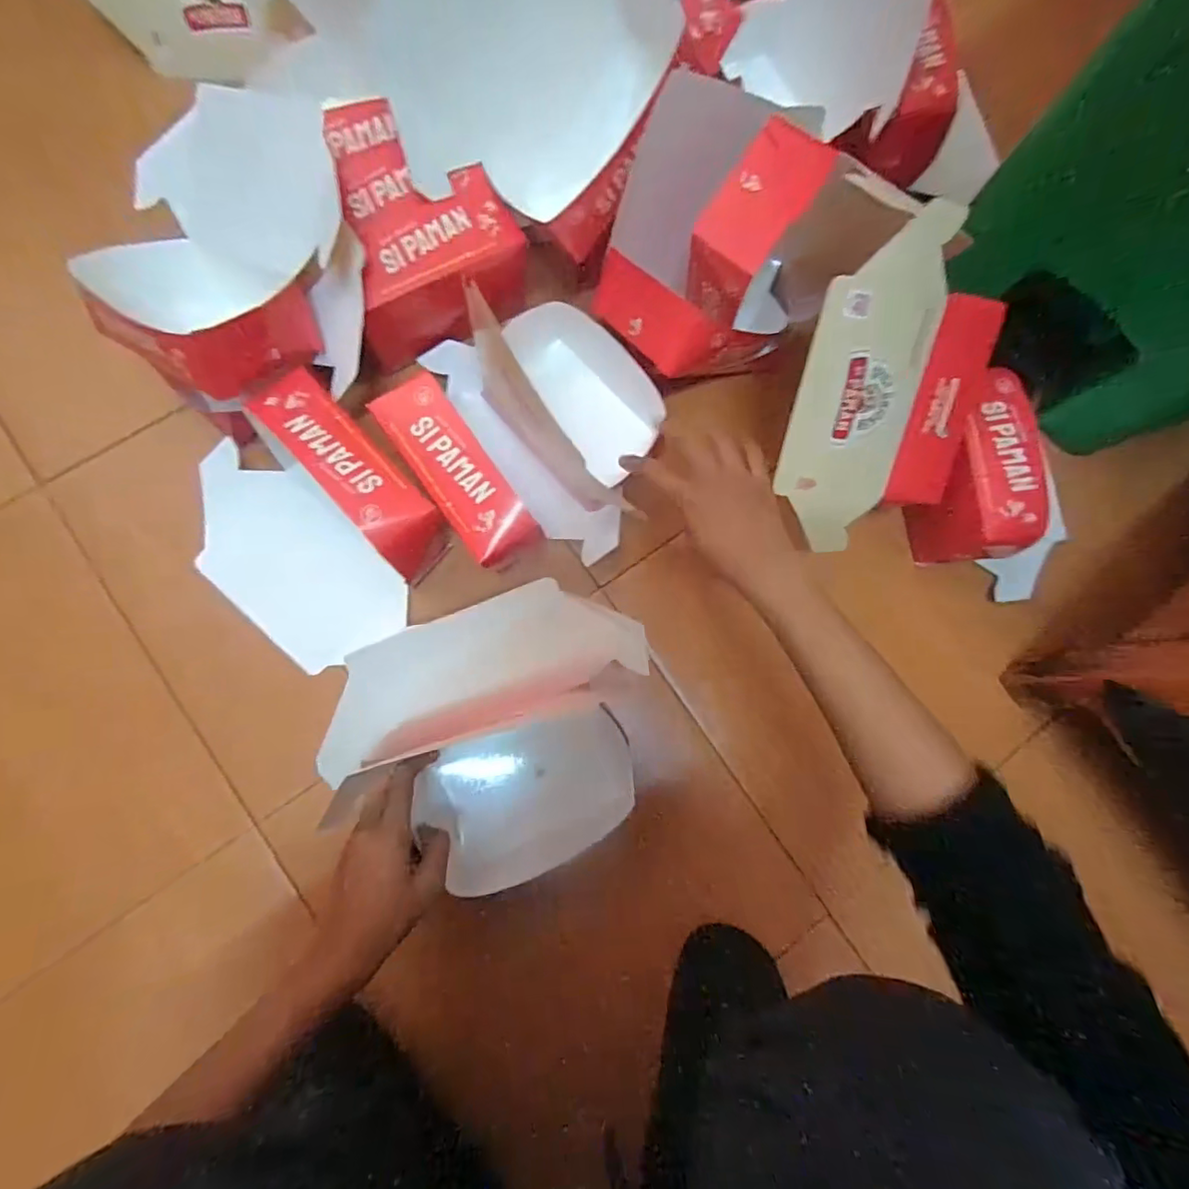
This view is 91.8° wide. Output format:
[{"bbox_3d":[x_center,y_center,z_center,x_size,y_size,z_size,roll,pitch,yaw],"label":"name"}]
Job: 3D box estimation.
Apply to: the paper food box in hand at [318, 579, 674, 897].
[{"bbox_3d":[-0.069,0.126,0.491,0.259,0.119,0.223,-21,84,-8],"label":"paper food box in hand"}]

